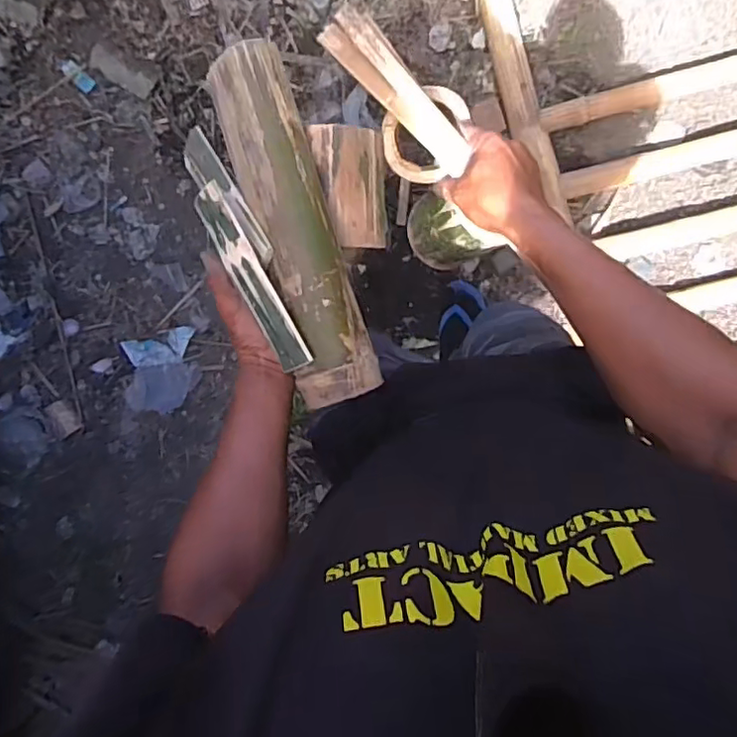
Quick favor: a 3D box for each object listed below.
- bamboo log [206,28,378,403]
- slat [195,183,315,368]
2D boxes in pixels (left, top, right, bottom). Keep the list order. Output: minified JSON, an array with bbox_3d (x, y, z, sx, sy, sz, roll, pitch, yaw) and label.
[{"bbox_3d":[-0.064,-0.123,0.525,0.067,0.049,0.306,-18,89,5],"label":"bamboo log"},{"bbox_3d":[-0.097,-0.074,0.496,0.033,0.009,0.162,-28,93,38],"label":"slat"}]

